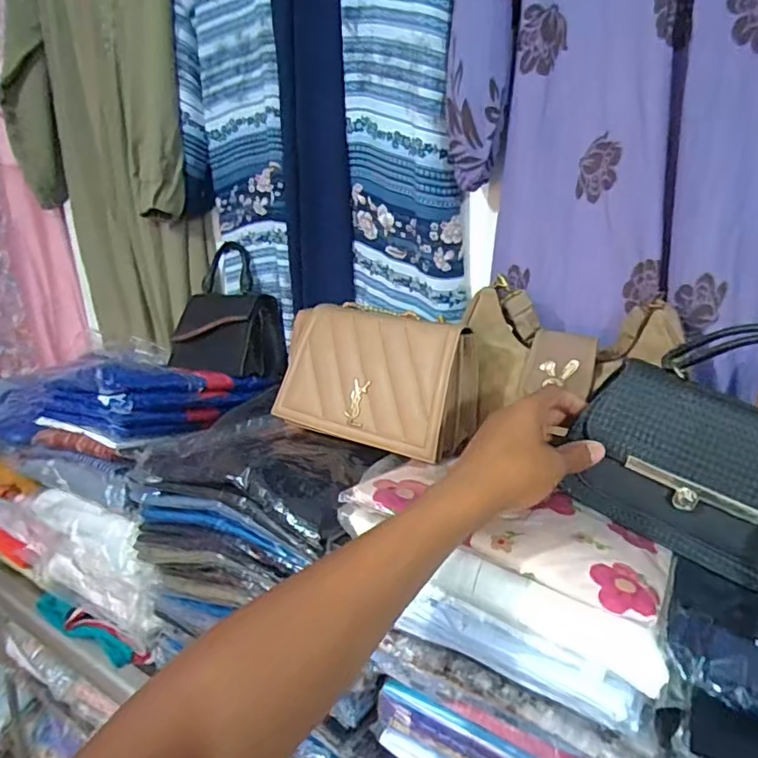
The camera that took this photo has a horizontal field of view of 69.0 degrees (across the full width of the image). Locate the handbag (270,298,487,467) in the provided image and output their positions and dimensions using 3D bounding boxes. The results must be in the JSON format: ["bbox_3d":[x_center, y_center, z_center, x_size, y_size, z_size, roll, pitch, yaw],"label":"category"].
[{"bbox_3d":[0.000,0.003,0.617,0.218,0.146,0.079,11,-9,31],"label":"handbag"}]

